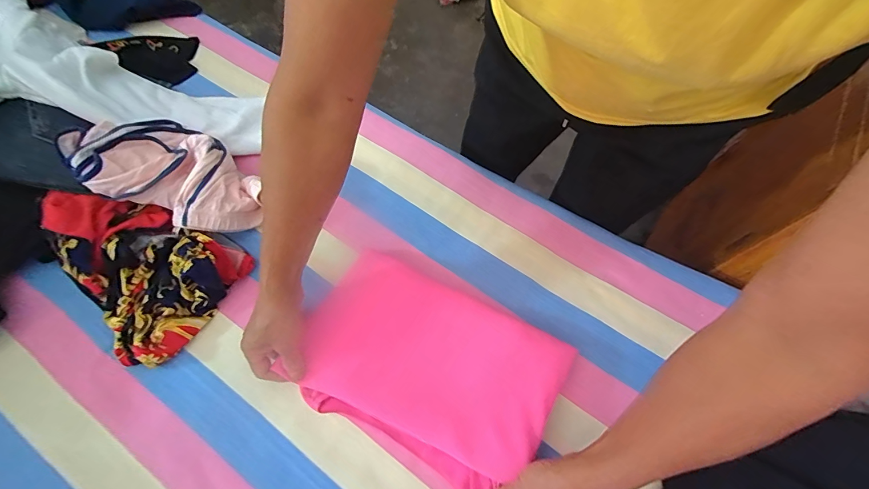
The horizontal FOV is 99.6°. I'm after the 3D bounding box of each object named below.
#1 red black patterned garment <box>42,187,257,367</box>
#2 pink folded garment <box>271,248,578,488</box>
[{"bbox_3d":[-0.380,0.024,0.459,0.226,0.067,0.171,30,67,12],"label":"red black patterned garment"},{"bbox_3d":[-0.007,0.141,0.436,0.284,0.029,0.192,26,66,10],"label":"pink folded garment"}]

